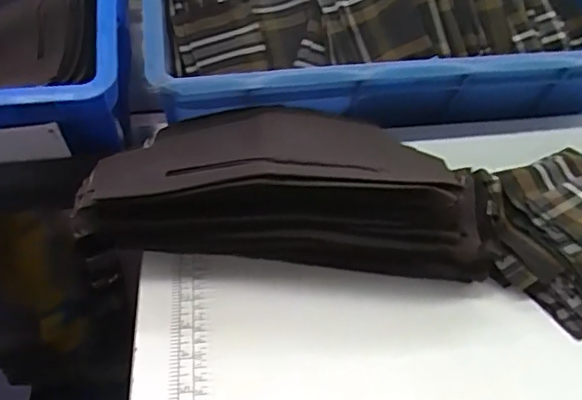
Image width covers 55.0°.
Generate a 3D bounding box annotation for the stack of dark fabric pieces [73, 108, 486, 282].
[{"bbox_3d":[-0.008,-0.019,0.466,0.299,0.081,0.197,-1,35,-1],"label":"stack of dark fabric pieces"}]

